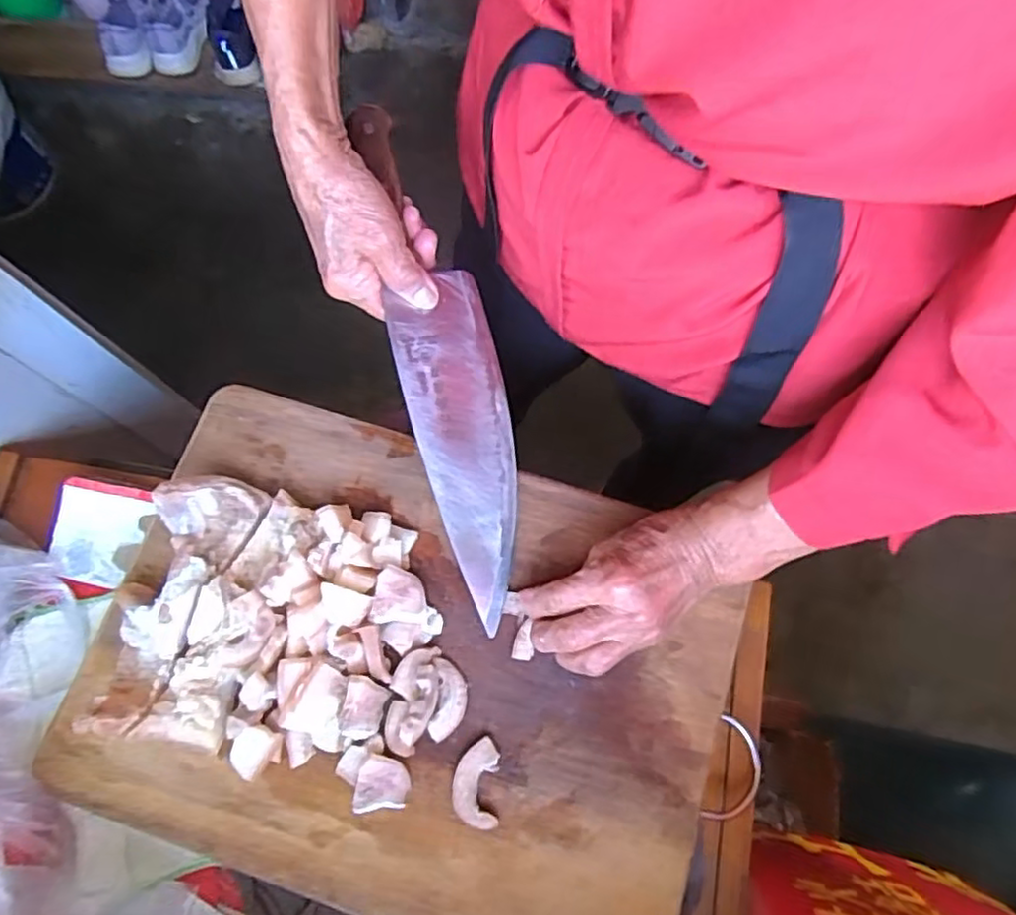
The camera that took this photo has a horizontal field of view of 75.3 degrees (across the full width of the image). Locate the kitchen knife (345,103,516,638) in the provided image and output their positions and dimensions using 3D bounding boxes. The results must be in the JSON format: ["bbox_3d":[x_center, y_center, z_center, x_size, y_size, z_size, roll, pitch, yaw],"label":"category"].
[{"bbox_3d":[-0.040,-0.062,0.436,0.063,0.028,0.332,-13,89,-3],"label":"kitchen knife"}]

